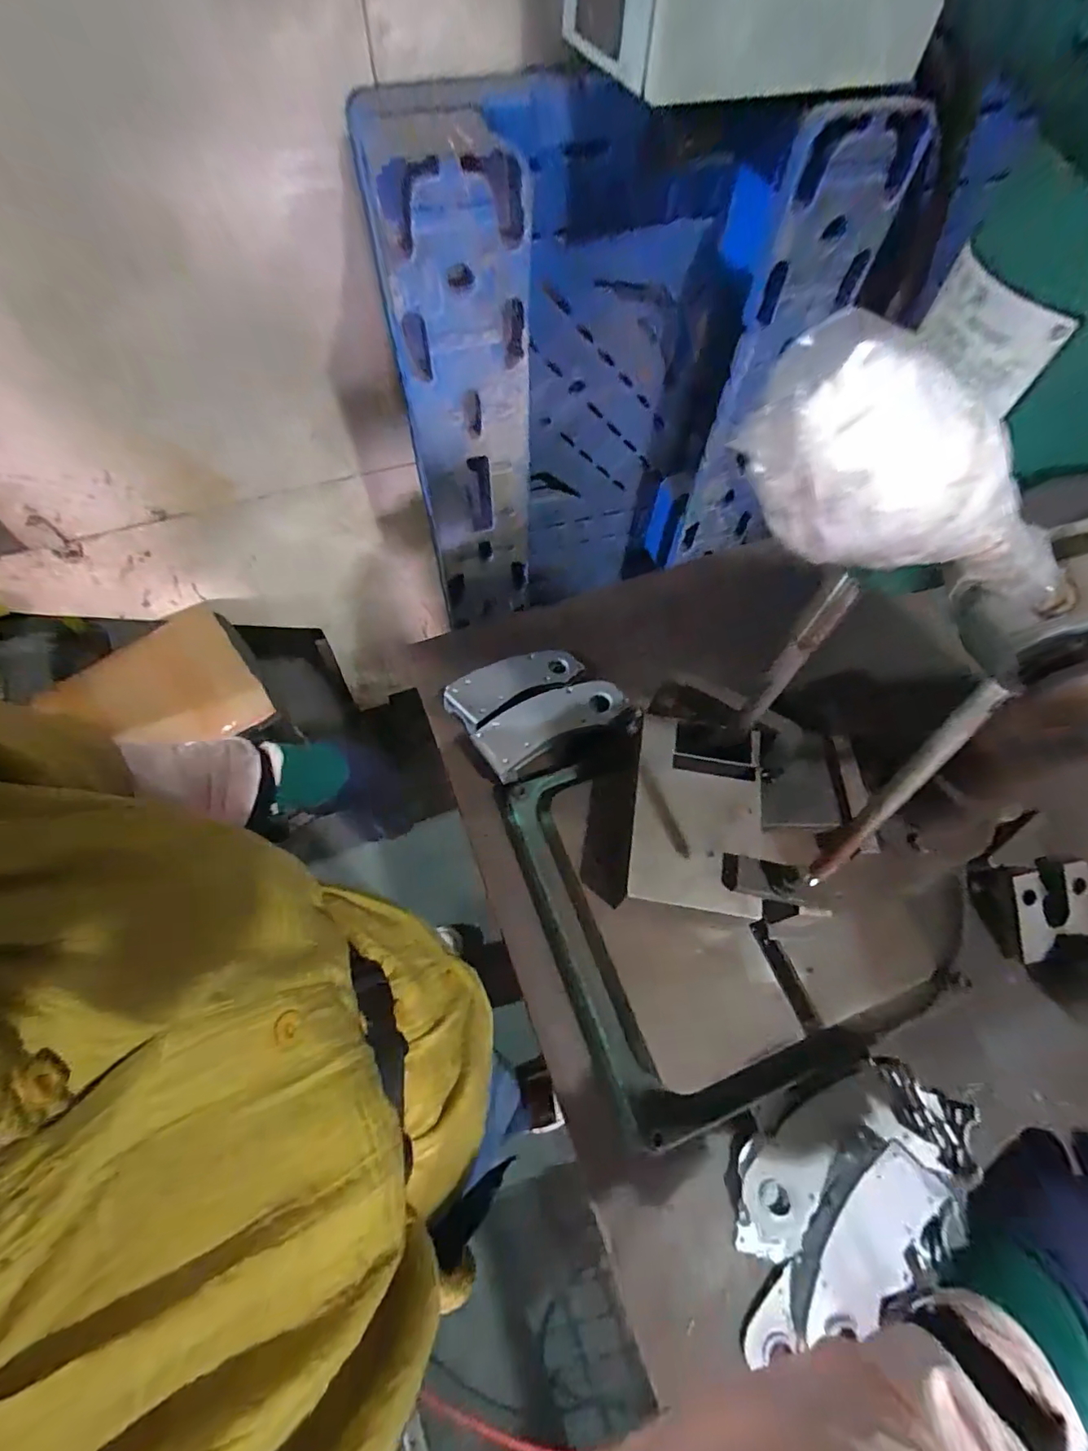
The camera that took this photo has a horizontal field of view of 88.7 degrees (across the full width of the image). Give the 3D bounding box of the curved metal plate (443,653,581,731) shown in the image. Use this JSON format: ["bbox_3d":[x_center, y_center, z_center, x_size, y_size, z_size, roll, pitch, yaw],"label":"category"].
[{"bbox_3d":[-0.038,-0.059,0.724,0.181,0.016,0.064,-29,84,-19],"label":"curved metal plate"}]

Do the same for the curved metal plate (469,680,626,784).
[{"bbox_3d":[0.006,-0.007,0.647,0.170,0.027,0.073,-26,66,-12],"label":"curved metal plate"}]

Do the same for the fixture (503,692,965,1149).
[{"bbox_3d":[0.194,0.131,0.565,0.398,0.148,0.398,-21,65,-10],"label":"fixture"}]

